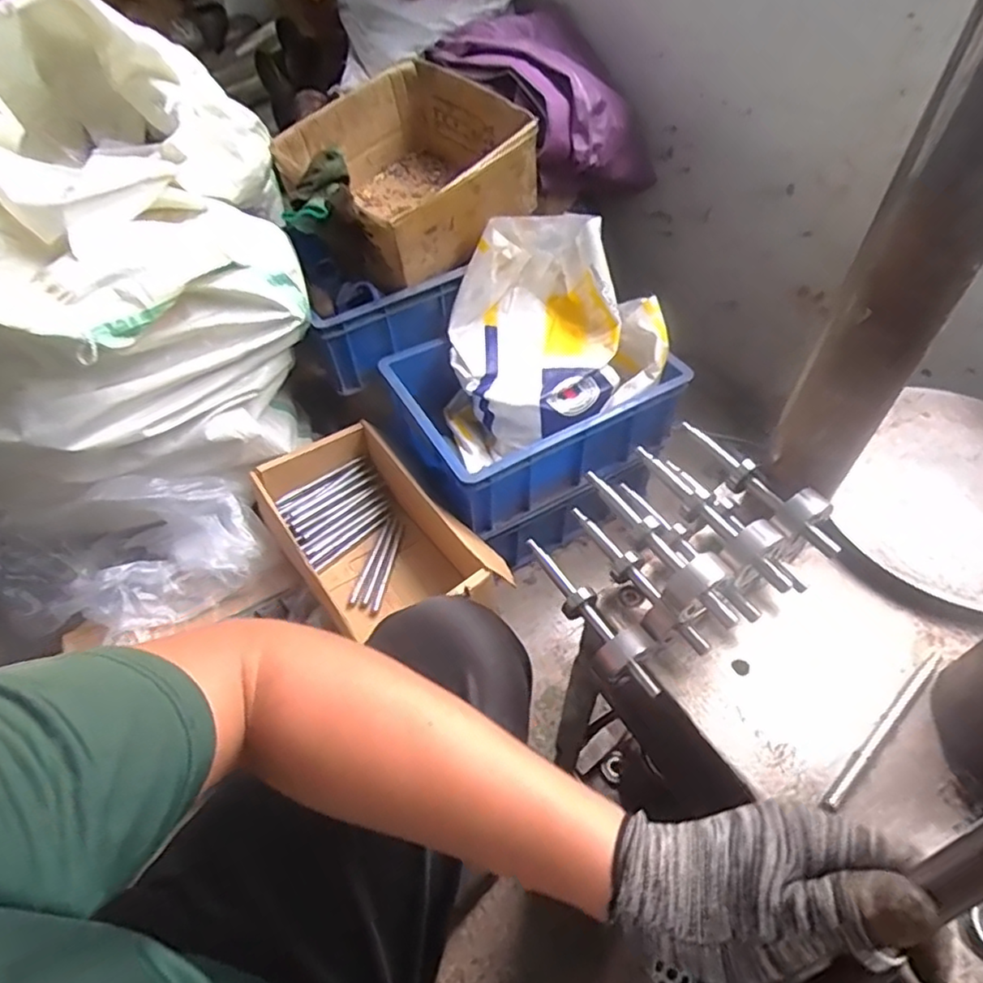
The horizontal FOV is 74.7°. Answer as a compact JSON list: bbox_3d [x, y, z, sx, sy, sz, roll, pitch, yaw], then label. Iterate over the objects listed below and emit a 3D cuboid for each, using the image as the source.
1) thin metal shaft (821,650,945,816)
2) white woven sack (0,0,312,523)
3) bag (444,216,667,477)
[{"bbox_3d":[0.290,0.172,0.474,0.166,0.006,0.011,-35,59,-24],"label":"thin metal shaft"},{"bbox_3d":[-0.553,-0.299,0.892,0.548,0.434,0.535,-12,52,-9],"label":"white woven sack"},{"bbox_3d":[0.082,-0.235,1.006,0.315,0.270,0.264,-12,52,-9],"label":"bag"}]

